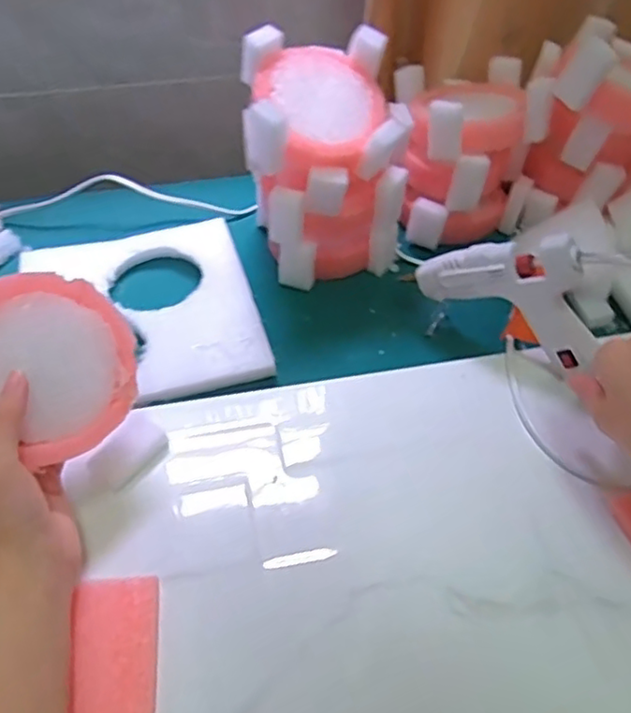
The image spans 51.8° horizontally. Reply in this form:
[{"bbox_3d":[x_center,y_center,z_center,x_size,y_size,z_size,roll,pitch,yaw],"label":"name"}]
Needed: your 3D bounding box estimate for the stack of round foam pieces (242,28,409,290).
[{"bbox_3d":[0.008,-0.156,0.516,0.119,0.158,0.107,-2,48,-2],"label":"stack of round foam pieces"}]

